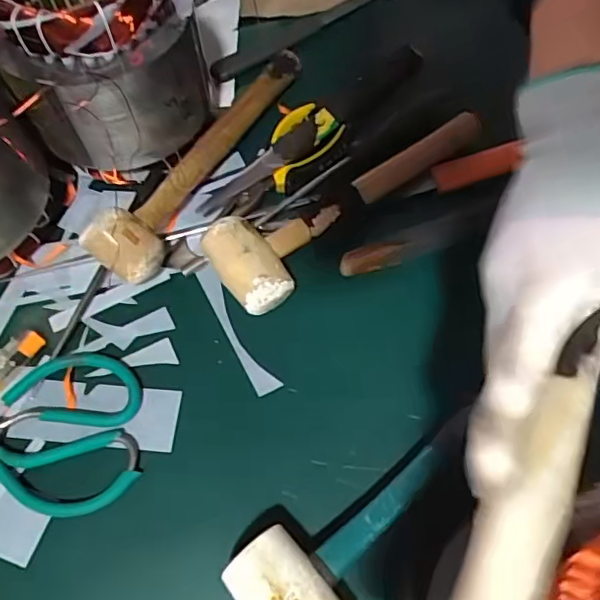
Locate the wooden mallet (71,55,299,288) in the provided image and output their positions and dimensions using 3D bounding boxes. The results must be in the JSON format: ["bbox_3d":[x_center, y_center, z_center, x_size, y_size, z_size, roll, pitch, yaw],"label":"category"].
[{"bbox_3d":[-0.075,-0.124,0.476,0.051,0.056,0.260,28,68,13],"label":"wooden mallet"}]

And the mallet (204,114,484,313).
[{"bbox_3d":[0.040,-0.092,0.451,0.254,0.036,0.068,-40,70,-17],"label":"mallet"}]

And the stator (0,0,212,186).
[{"bbox_3d":[-0.149,-0.185,0.445,0.138,0.165,0.133,-16,65,-7],"label":"stator"}]

